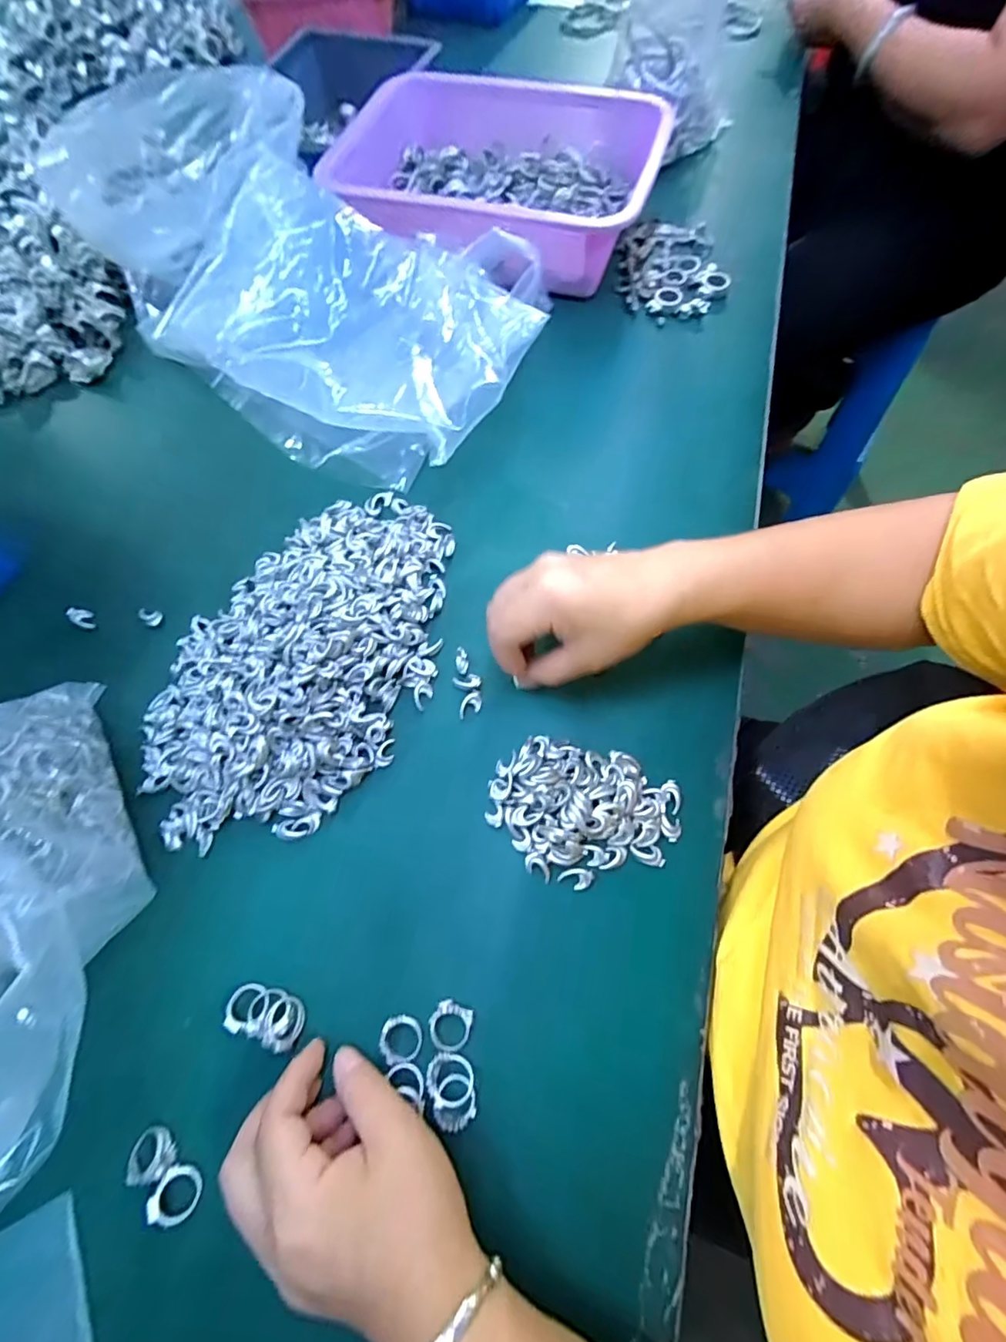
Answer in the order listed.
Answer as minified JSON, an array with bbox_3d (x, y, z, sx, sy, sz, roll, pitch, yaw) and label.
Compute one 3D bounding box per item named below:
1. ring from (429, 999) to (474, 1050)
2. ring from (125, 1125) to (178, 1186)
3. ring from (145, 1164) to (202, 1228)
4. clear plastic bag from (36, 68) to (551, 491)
[{"bbox_3d":[-0.029,0.192,0.281,0.021,0.008,0.022,-1,67,1],"label":"ring"},{"bbox_3d":[-0.177,0.243,0.260,0.020,0.011,0.021,-1,67,1],"label":"ring"},{"bbox_3d":[-0.160,0.255,0.254,0.022,0.004,0.021,23,39,-20],"label":"ring"},{"bbox_3d":[-0.191,-0.359,0.463,0.488,0.097,0.239,35,72,15],"label":"clear plastic bag"}]

